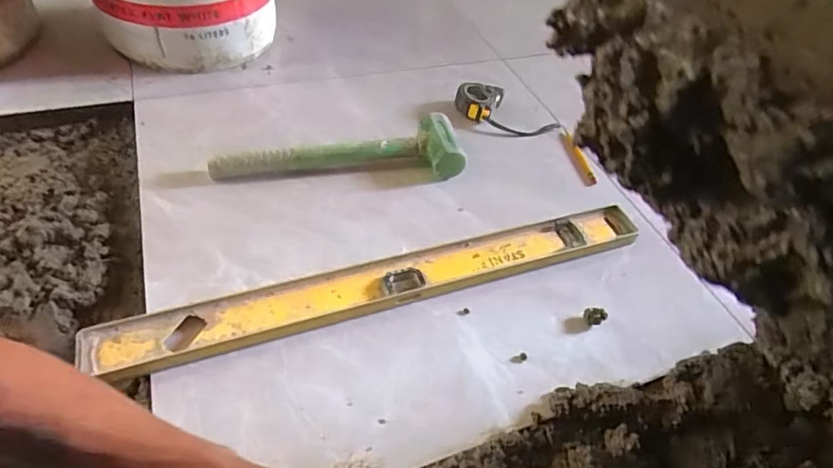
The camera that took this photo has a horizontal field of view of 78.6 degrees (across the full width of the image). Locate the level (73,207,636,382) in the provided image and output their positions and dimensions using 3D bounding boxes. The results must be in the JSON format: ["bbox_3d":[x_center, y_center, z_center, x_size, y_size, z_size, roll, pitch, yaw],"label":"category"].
[{"bbox_3d":[-0.019,0.050,0.547,0.591,0.020,0.056,-13,49,-18],"label":"level"}]

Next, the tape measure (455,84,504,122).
[{"bbox_3d":[0.095,-0.199,0.776,0.070,0.038,0.061,10,46,3],"label":"tape measure"}]

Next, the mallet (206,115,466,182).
[{"bbox_3d":[-0.099,-0.106,0.661,0.321,0.051,0.088,-4,47,-11],"label":"mallet"}]

